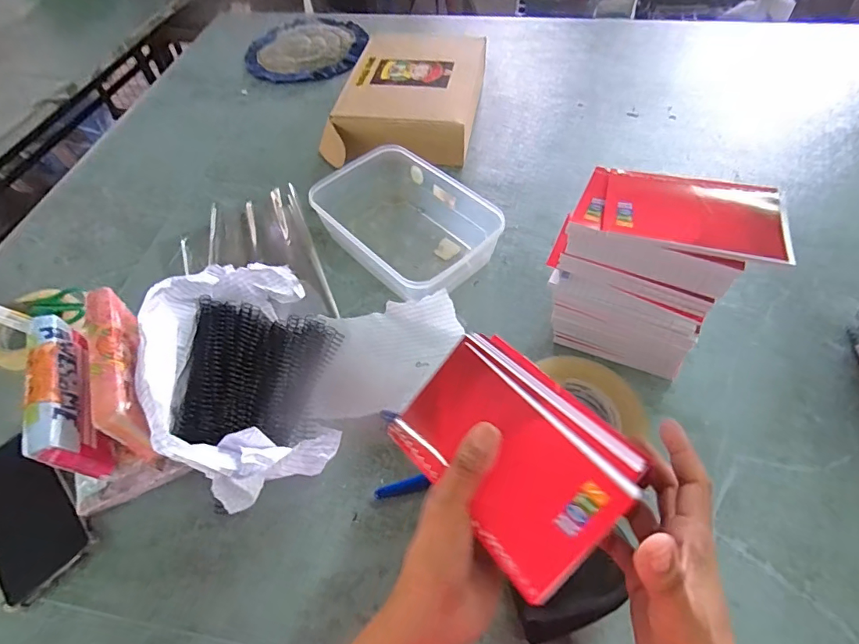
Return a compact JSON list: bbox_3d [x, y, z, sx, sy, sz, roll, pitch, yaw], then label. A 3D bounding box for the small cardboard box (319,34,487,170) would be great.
[{"bbox_3d":[-0.027,-0.373,0.763,0.223,0.077,0.336,10,55,9],"label":"small cardboard box"}]

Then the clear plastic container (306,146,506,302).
[{"bbox_3d":[-0.031,-0.129,0.591,0.156,0.070,0.232,-39,62,-23],"label":"clear plastic container"}]

